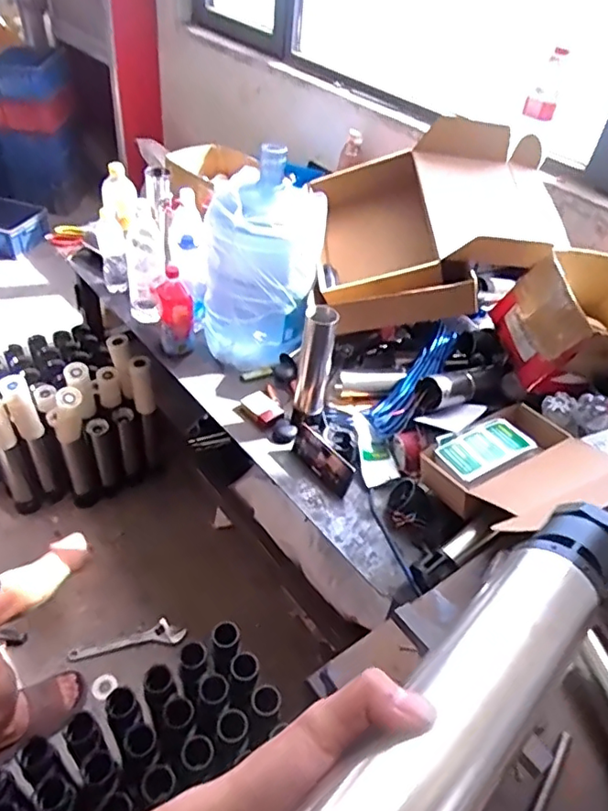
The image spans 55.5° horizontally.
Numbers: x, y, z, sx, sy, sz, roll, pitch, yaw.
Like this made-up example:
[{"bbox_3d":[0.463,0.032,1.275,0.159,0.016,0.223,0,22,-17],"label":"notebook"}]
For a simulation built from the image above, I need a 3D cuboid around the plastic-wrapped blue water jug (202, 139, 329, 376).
[{"bbox_3d":[-0.100,-0.322,1.331,0.266,0.409,0.231,6,43,-1],"label":"plastic-wrapped blue water jug"}]

